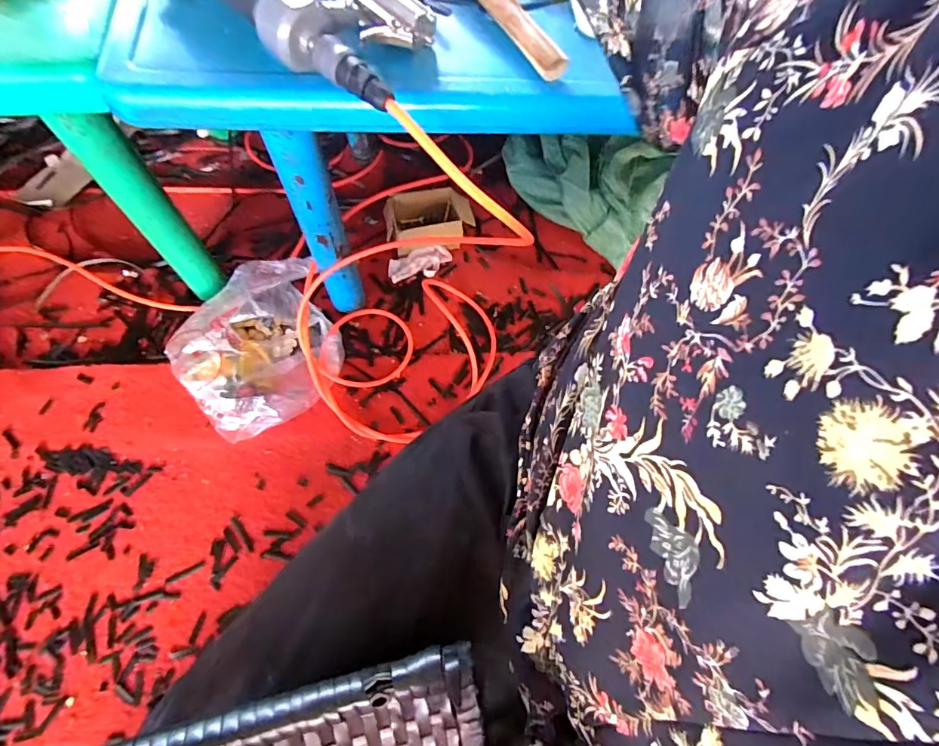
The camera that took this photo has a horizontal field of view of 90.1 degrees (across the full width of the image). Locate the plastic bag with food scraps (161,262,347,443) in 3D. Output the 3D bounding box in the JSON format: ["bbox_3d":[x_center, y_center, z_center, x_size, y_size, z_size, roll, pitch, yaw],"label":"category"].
[{"bbox_3d":[-0.347,-0.038,0.776,0.240,0.132,0.236,-24,62,-19],"label":"plastic bag with food scraps"}]

